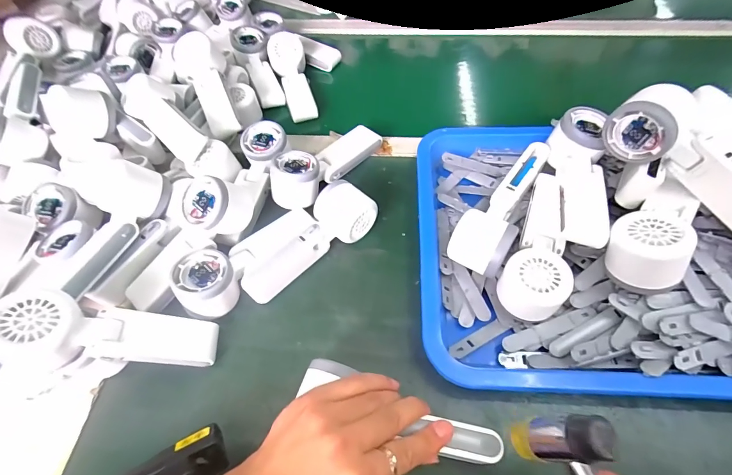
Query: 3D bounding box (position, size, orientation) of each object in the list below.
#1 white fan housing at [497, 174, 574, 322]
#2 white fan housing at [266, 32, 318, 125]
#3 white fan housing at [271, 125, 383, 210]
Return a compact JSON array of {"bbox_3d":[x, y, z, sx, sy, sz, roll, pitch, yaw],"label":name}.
[{"bbox_3d":[0.177,0.011,0.361,0.054,0.054,0.160,22,59,17],"label":"white fan housing"},{"bbox_3d":[-0.115,-0.251,0.570,0.057,0.041,0.150,-14,74,-7],"label":"white fan housing"},{"bbox_3d":[-0.051,-0.101,0.456,0.054,0.047,0.160,33,63,23],"label":"white fan housing"}]

